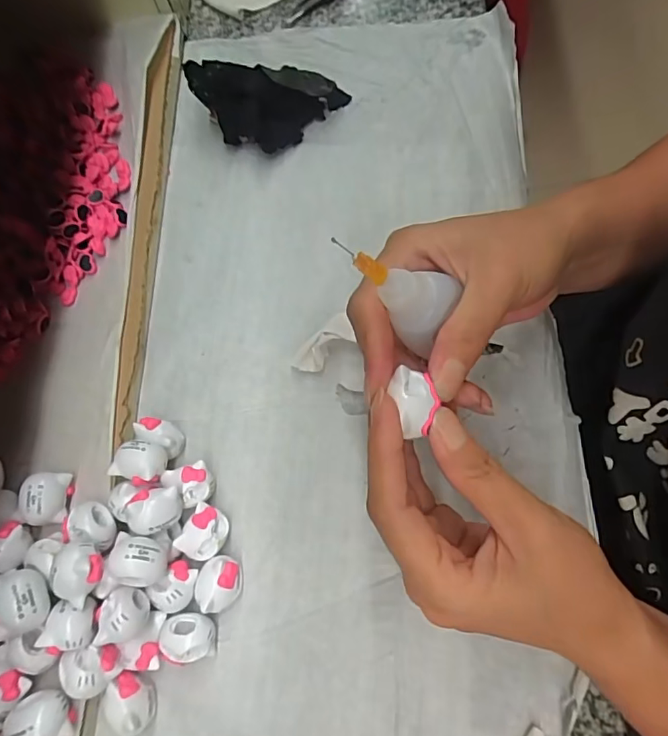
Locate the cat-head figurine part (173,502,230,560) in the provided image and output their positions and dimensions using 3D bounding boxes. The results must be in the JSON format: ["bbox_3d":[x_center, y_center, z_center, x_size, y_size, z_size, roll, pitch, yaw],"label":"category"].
[{"bbox_3d":[-0.064,0.083,0.251,0.020,0.017,0.025,21,73,12],"label":"cat-head figurine part"}]

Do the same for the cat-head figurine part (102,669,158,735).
[{"bbox_3d":[-0.092,0.153,0.228,0.022,0.019,0.019,35,77,16],"label":"cat-head figurine part"}]

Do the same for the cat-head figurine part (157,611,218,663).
[{"bbox_3d":[-0.069,0.126,0.236,0.025,0.017,0.020,1,70,6],"label":"cat-head figurine part"}]

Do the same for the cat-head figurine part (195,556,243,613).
[{"bbox_3d":[-0.056,0.105,0.242,0.021,0.017,0.025,3,71,6],"label":"cat-head figurine part"}]

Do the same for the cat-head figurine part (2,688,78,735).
[{"bbox_3d":[-0.128,0.151,0.214,0.026,0.015,0.020,-11,70,1],"label":"cat-head figurine part"}]

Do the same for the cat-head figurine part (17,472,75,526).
[{"bbox_3d":[-0.146,0.065,0.249,0.022,0.016,0.025,-4,70,4],"label":"cat-head figurine part"}]

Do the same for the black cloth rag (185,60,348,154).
[{"bbox_3d":[-0.047,-0.174,0.334,0.104,0.025,0.055,5,70,1],"label":"black cloth rag"}]

